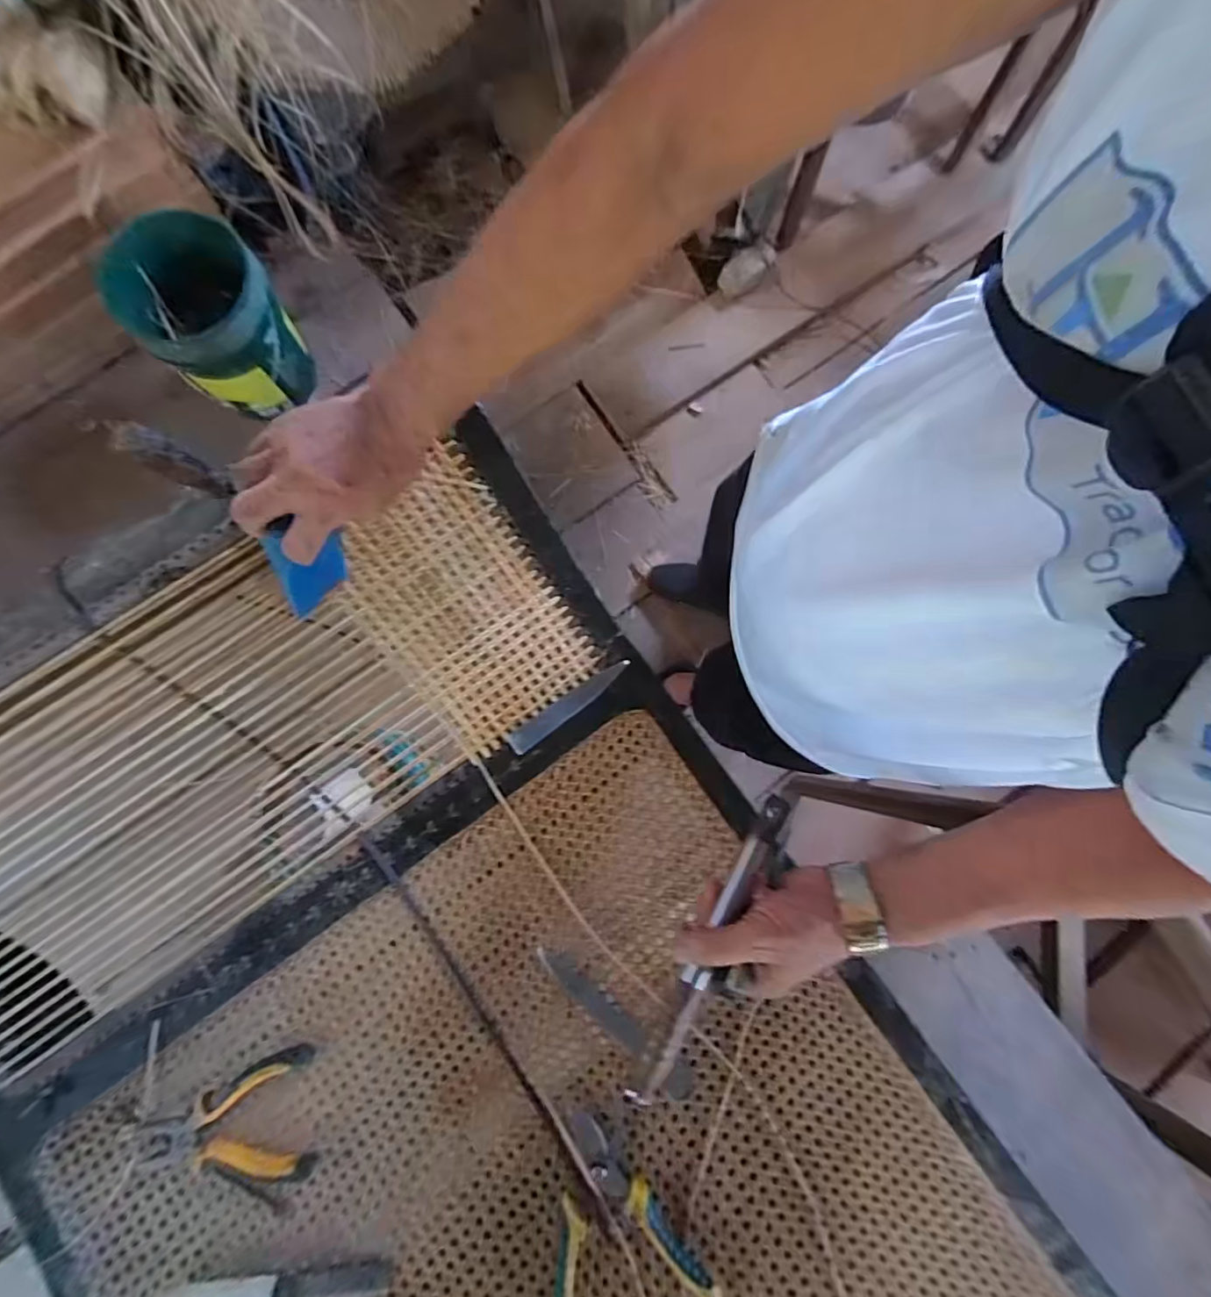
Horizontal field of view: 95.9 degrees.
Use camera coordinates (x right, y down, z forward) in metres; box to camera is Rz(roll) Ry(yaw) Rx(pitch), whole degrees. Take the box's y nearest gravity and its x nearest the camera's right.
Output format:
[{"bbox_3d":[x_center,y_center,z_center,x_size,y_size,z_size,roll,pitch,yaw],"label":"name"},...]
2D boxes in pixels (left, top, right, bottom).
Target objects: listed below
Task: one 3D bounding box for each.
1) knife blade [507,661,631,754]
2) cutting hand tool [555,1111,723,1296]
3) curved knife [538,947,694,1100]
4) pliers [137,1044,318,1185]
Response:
[{"bbox_3d":[-0.037,0.057,0.560,0.142,0.011,0.024,-35,81,-6],"label":"knife blade"},{"bbox_3d":[0.001,0.500,0.473,0.137,0.016,0.169,-23,80,-4],"label":"cutting hand tool"},{"bbox_3d":[0.009,0.350,0.518,0.183,0.008,0.029,41,82,8],"label":"curved knife"},{"bbox_3d":[-0.338,0.425,0.487,0.149,0.015,0.103,-9,79,-1],"label":"pliers"}]

